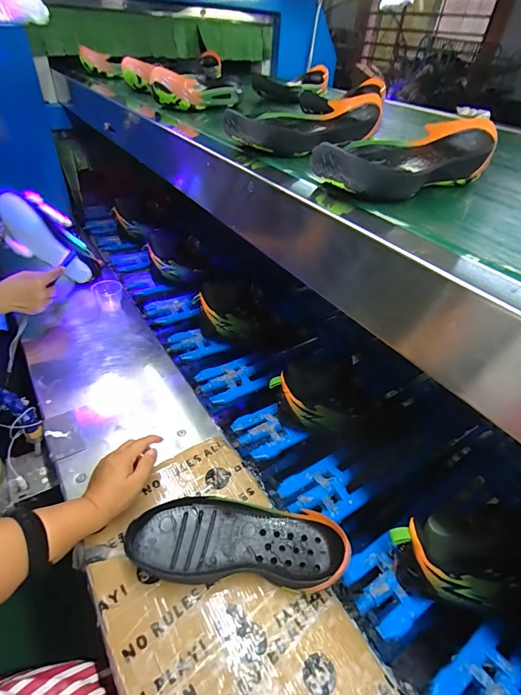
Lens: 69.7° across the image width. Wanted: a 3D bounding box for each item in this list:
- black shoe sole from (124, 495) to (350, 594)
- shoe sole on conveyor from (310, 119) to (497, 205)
[{"bbox_3d":[-0.028,0.234,0.456,0.249,0.051,0.092,8,40,-2],"label":"black shoe sole"},{"bbox_3d":[0.155,-0.205,0.401,0.255,0.052,0.092,-22,49,-32],"label":"shoe sole on conveyor"}]

